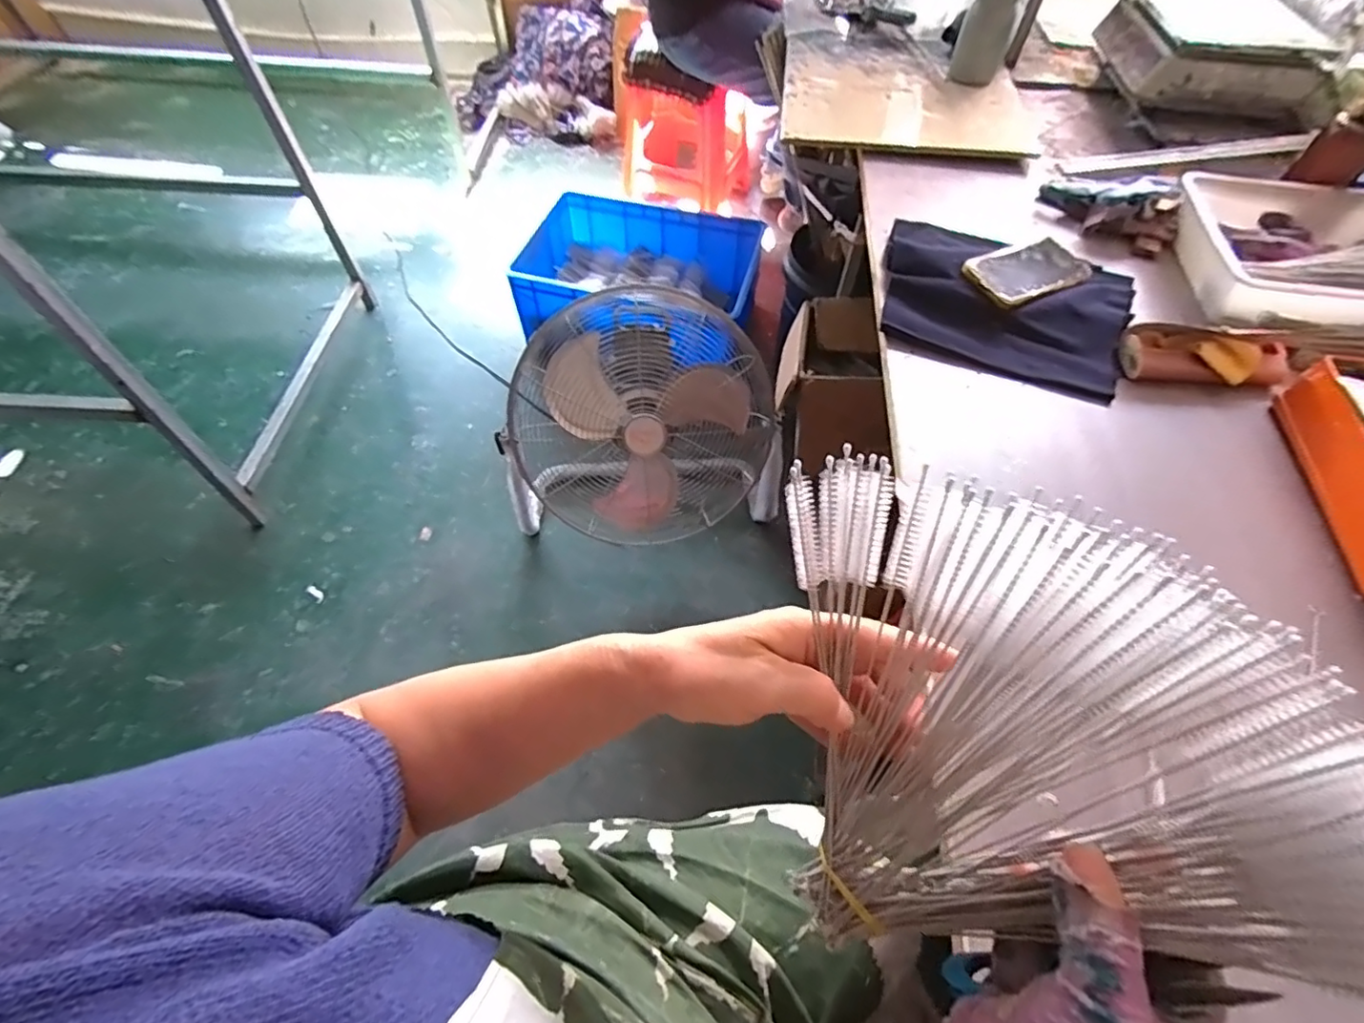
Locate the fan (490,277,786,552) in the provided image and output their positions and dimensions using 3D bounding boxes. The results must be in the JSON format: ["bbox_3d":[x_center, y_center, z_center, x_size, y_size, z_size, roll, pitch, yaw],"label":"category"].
[{"bbox_3d":[-0.101,-0.155,1.131,0.472,0.422,0.287,-1,57,-2],"label":"fan"}]

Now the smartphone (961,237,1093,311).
[{"bbox_3d":[0.418,-0.289,0.697,0.164,0.008,0.080,-22,67,-18],"label":"smartphone"}]

